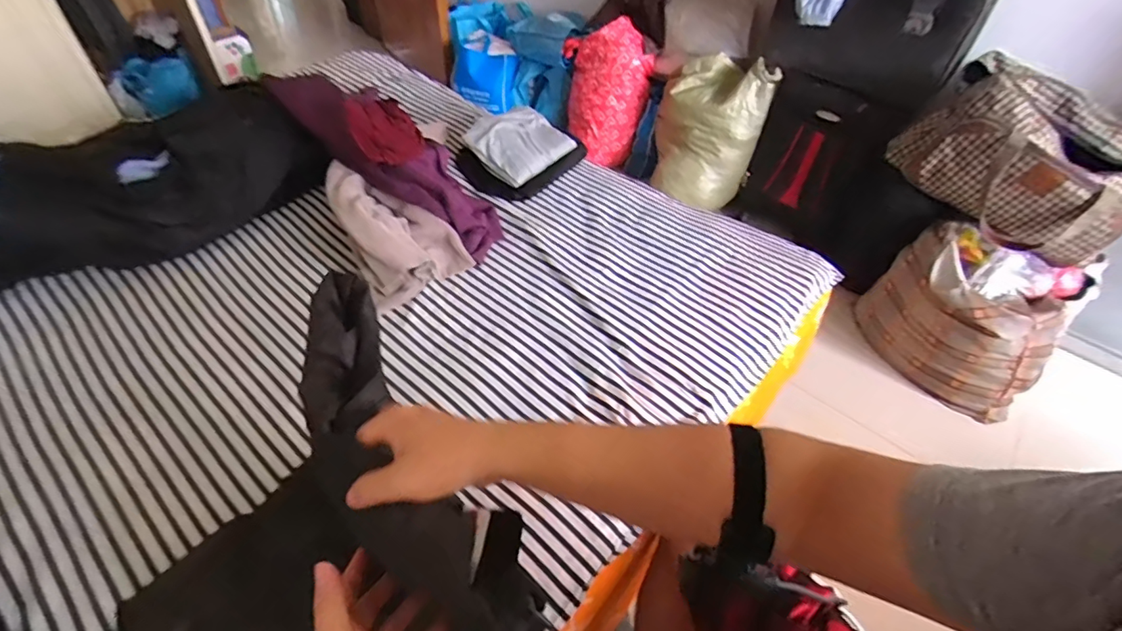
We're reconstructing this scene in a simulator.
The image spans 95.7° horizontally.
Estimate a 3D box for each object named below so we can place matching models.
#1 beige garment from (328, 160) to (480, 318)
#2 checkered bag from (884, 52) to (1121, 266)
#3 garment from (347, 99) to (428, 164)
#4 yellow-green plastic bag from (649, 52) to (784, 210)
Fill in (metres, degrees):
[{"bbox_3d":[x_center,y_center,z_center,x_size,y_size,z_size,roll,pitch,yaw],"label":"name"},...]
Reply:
[{"bbox_3d":[-0.327,-0.169,0.952,0.184,0.110,0.280,-32,57,-29],"label":"beige garment"},{"bbox_3d":[1.168,-0.402,1.271,0.511,0.287,0.324,37,55,27],"label":"checkered bag"},{"bbox_3d":[-0.348,-0.361,0.991,0.117,0.045,0.178,-29,57,-27],"label":"garment"},{"bbox_3d":[0.487,-0.615,1.703,0.312,0.432,0.220,9,47,5],"label":"yellow-green plastic bag"}]

